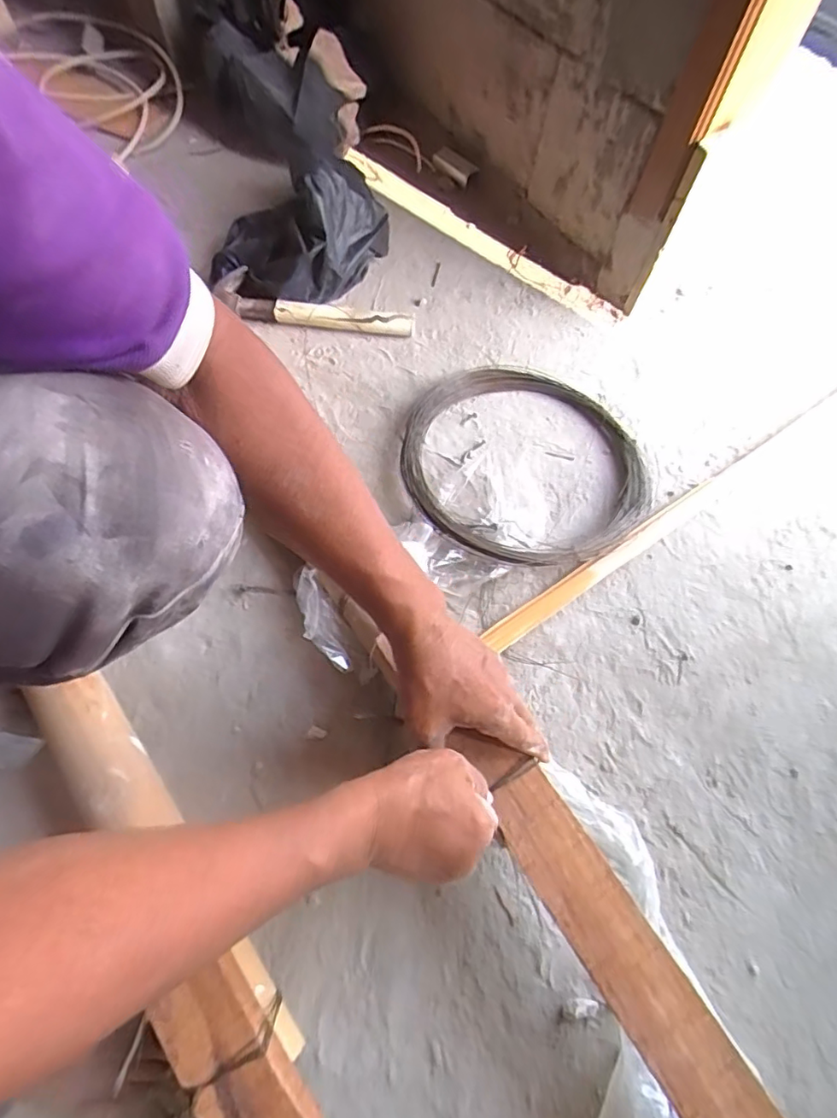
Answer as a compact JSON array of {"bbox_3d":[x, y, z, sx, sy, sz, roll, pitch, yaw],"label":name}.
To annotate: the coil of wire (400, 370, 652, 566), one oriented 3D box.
[{"bbox_3d":[0.126,-0.117,0.681,0.294,0.023,0.271,0,65,0],"label":"coil of wire"}]

